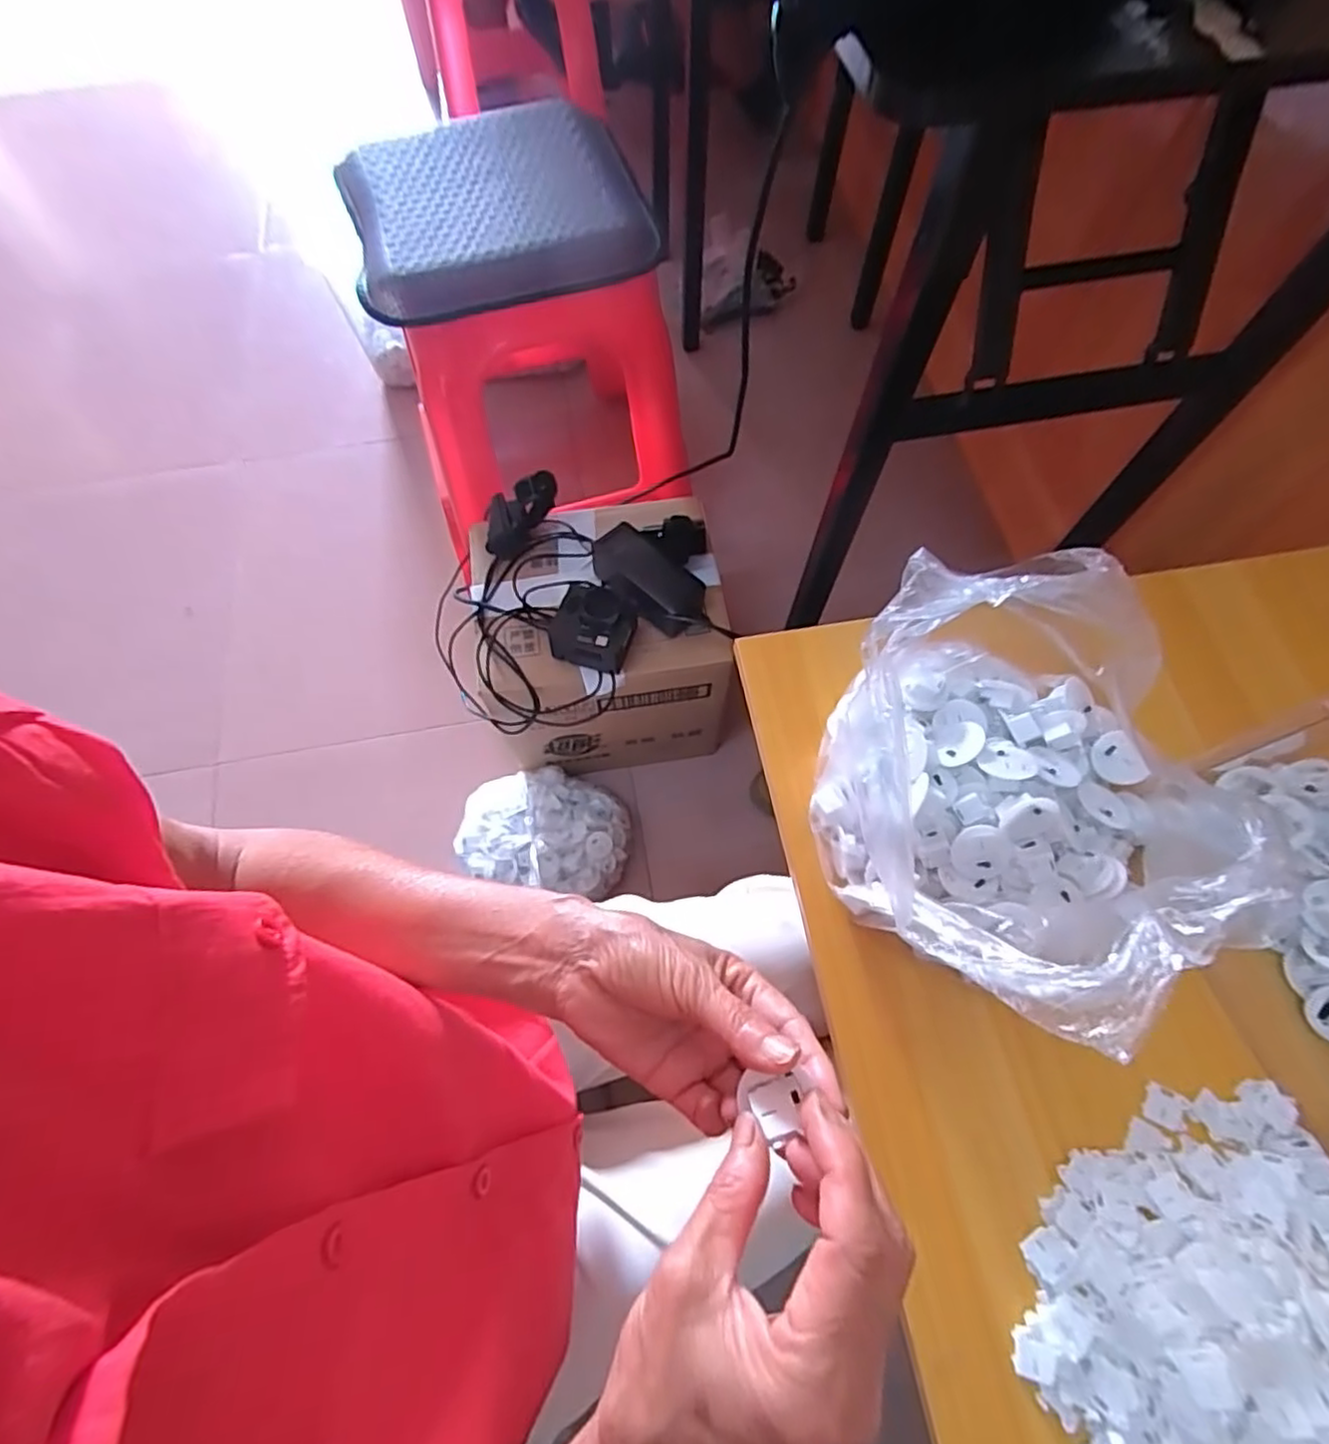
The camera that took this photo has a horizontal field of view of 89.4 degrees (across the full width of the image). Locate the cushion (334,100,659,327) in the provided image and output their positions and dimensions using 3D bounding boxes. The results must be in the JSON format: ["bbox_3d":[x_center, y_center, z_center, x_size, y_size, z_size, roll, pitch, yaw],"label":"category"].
[{"bbox_3d":[-0.191,-0.589,0.759,0.322,0.053,0.286,-16,67,-5],"label":"cushion"}]

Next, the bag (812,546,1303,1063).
[{"bbox_3d":[0.200,0.035,0.350,0.203,0.143,0.204,-14,67,-4],"label":"bag"}]

